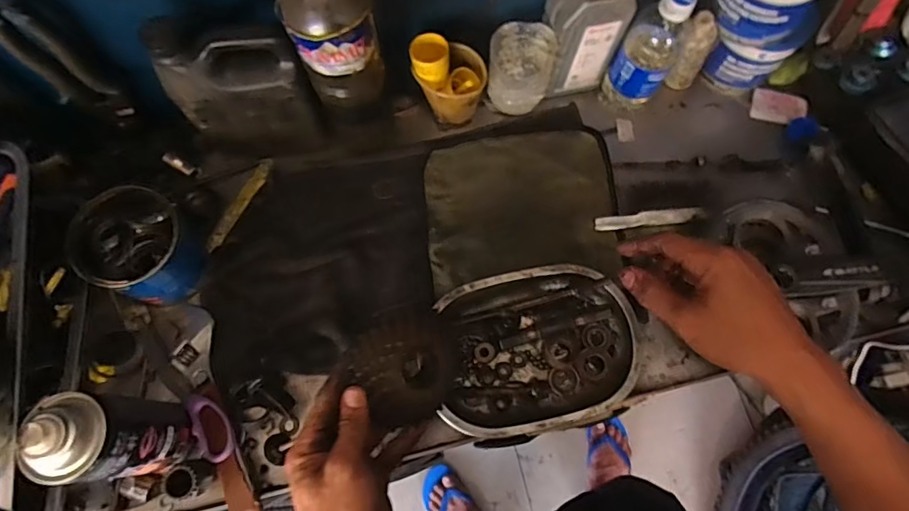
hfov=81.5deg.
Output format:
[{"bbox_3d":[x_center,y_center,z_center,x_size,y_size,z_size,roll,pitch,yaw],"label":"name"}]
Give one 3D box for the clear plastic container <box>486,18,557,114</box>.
[{"bbox_3d":[0.076,-0.212,0.613,0.073,0.091,0.064,6,71,2],"label":"clear plastic container"}]

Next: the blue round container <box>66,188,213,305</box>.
[{"bbox_3d":[-0.309,-0.005,0.531,0.104,0.089,0.095,0,71,0],"label":"blue round container"}]

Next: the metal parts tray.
[{"bbox_3d":[0.087,0.095,0.541,0.196,0.034,0.151,-7,71,-3],"label":"metal parts tray"}]

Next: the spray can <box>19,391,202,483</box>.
[{"bbox_3d":[-0.283,0.150,0.437,0.067,0.174,0.065,6,71,2],"label":"spray can"}]

